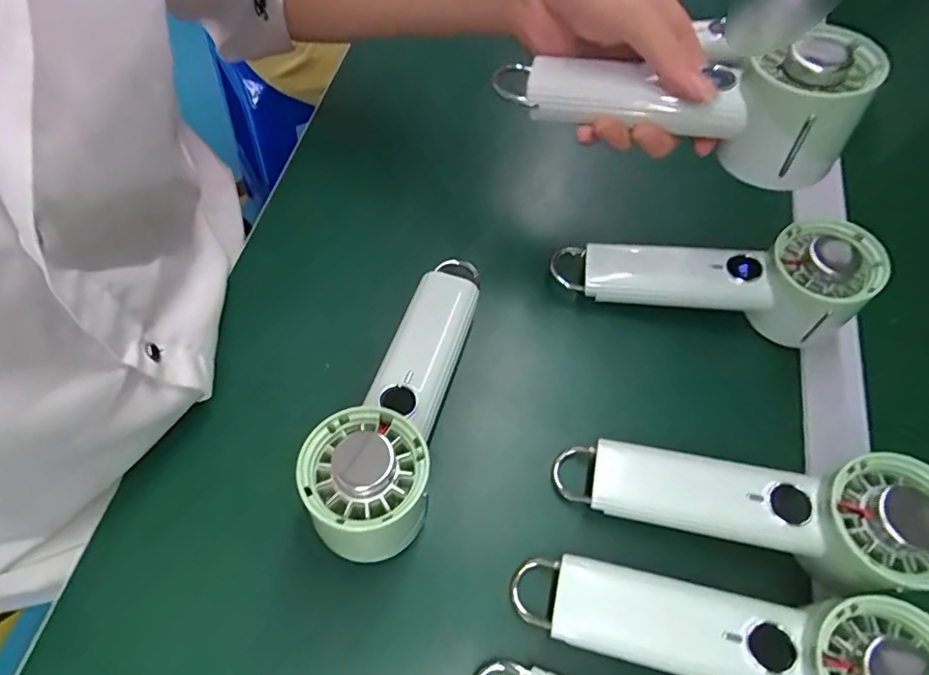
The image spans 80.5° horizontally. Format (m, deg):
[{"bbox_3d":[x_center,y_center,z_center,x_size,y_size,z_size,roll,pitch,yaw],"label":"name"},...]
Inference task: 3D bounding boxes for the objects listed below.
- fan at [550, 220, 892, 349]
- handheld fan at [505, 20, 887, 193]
[{"bbox_3d":[0.163,-0.041,0.376,0.199,0.065,0.064,5,62,17],"label":"fan"},{"bbox_3d":[0.110,-0.137,0.308,0.189,0.084,0.052,18,63,20],"label":"handheld fan"}]

